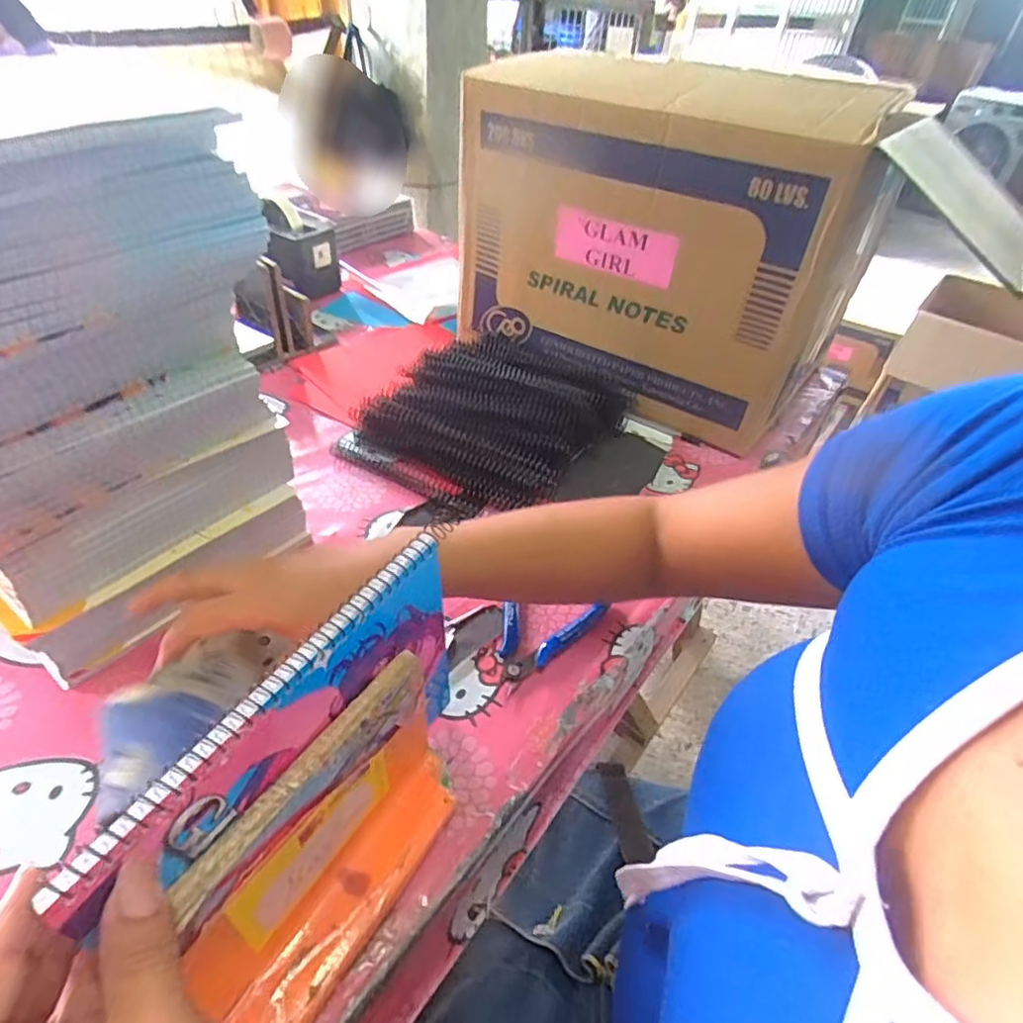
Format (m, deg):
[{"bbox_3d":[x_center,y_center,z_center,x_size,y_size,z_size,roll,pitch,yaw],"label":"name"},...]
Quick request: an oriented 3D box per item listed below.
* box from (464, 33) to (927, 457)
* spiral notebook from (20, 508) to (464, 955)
[{"bbox_3d":[0.161,-0.303,0.683,0.410,0.317,0.217,32,48,25],"label":"box"},{"bbox_3d":[-0.091,0.102,0.277,0.008,0.112,0.199,22,39,24],"label":"spiral notebook"}]

